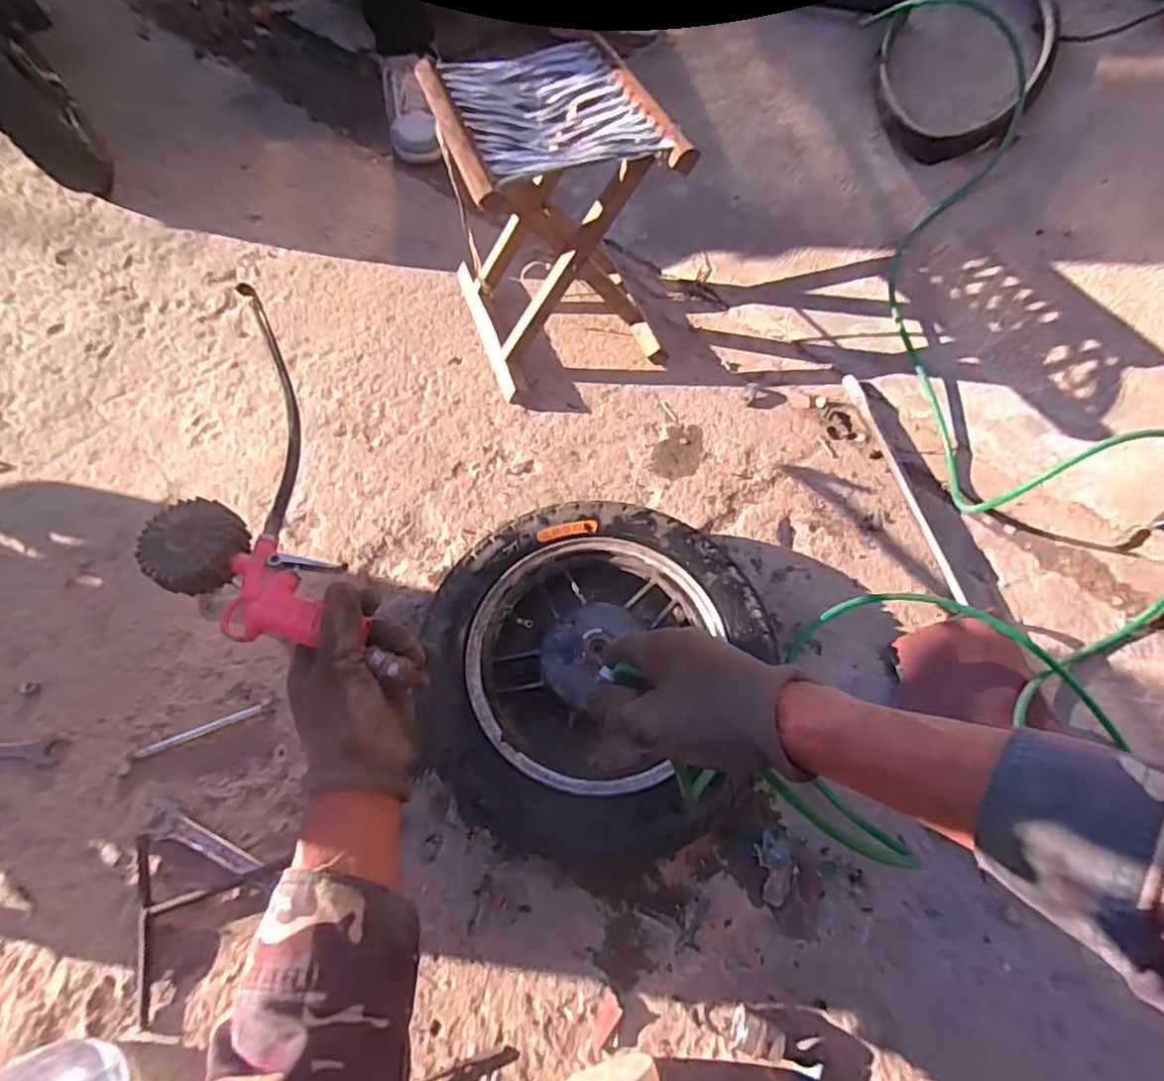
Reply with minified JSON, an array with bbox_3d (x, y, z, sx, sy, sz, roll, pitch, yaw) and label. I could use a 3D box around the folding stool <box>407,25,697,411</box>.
[{"bbox_3d":[-0.041,-0.412,0.787,0.235,0.308,0.278,-18,64,-10],"label":"folding stool"}]

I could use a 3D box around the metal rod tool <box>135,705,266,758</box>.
[{"bbox_3d":[-0.405,0.202,0.621,0.128,0.007,0.011,-20,64,-11],"label":"metal rod tool"}]

